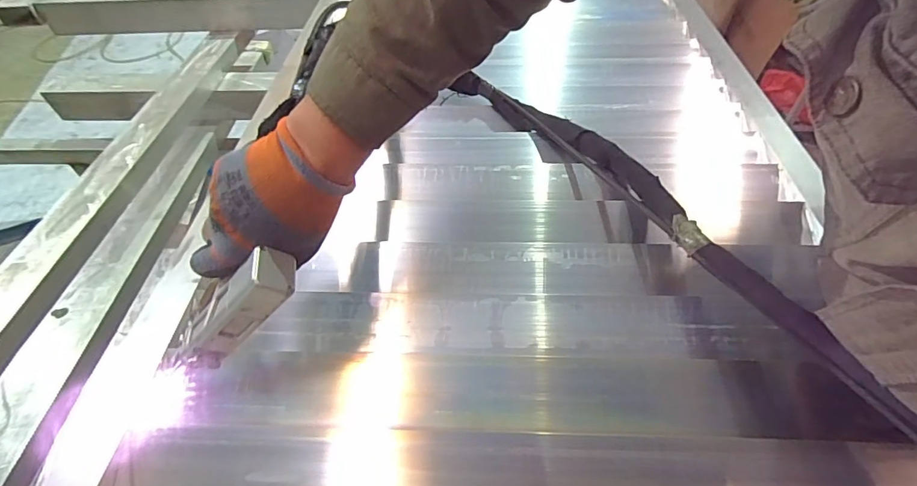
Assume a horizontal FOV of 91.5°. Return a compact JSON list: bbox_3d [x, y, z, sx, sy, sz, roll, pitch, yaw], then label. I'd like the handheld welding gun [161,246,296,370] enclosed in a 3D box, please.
[{"bbox_3d":[-0.190,0.060,0.370,0.143,0.034,0.040,-38,50,21],"label":"handheld welding gun"}]

